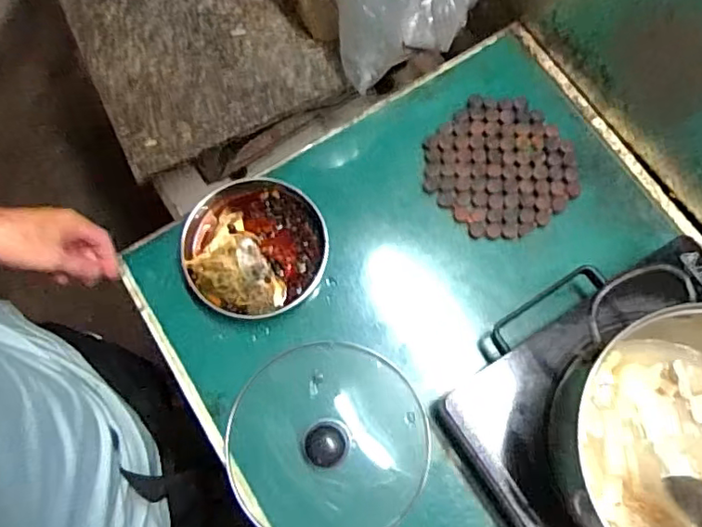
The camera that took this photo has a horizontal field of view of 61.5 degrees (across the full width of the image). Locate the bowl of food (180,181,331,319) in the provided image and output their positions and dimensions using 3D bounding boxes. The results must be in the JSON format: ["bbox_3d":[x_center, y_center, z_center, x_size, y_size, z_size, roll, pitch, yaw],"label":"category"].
[{"bbox_3d":[-0.109,-0.019,0.665,0.158,0.045,0.155,-1,75,2],"label":"bowl of food"}]

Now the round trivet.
[{"bbox_3d":[0.177,-0.114,0.699,0.163,0.019,0.164,-1,75,2],"label":"round trivet"}]

